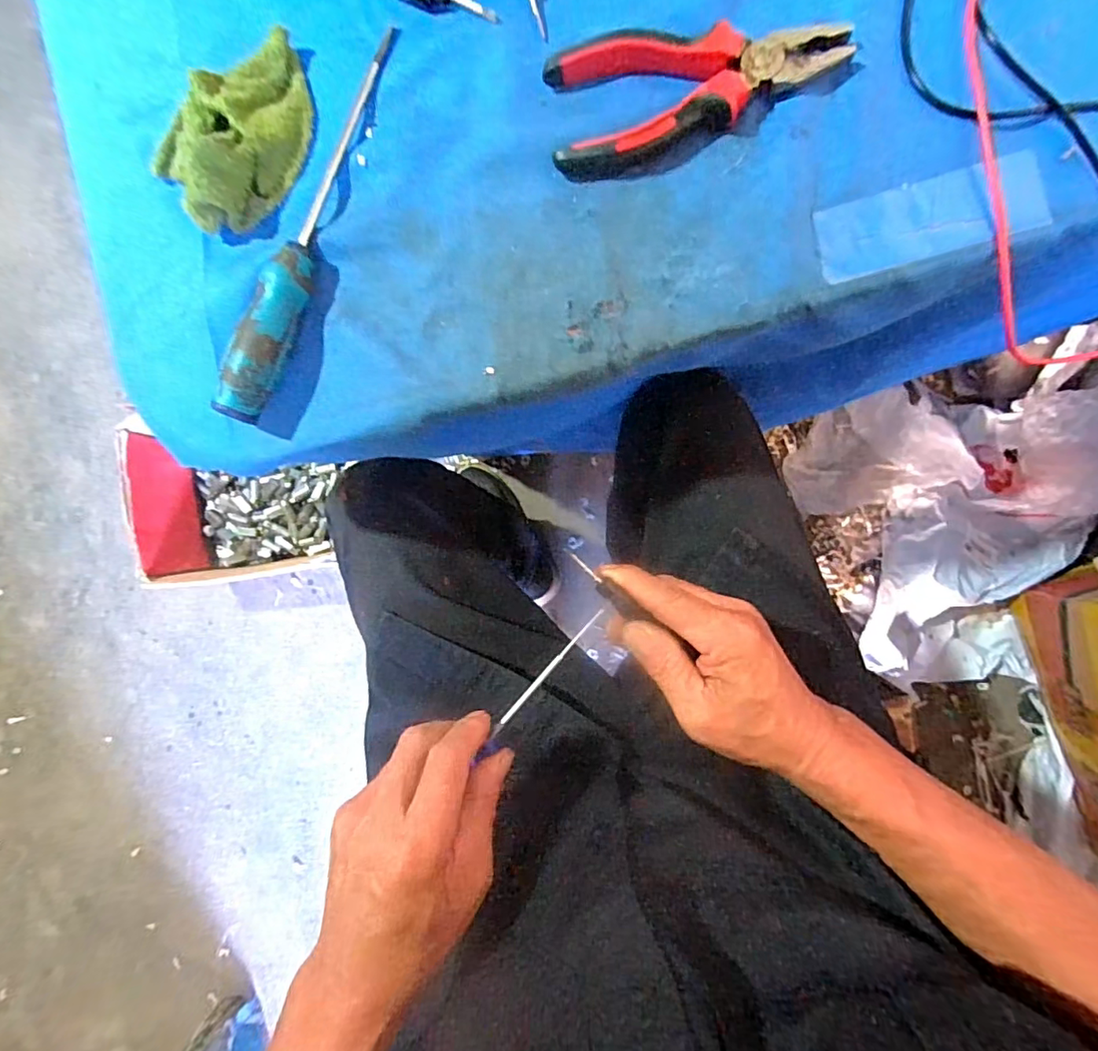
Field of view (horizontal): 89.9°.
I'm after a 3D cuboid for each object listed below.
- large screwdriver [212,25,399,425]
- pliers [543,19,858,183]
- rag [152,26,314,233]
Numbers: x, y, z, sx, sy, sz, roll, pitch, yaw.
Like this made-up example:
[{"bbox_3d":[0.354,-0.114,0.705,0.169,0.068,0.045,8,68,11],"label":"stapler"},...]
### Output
[{"bbox_3d":[-0.144,-0.177,0.322,0.027,0.028,0.241,18,91,8],"label":"large screwdriver"},{"bbox_3d":[0.079,-0.238,0.300,0.154,0.022,0.066,-7,88,7],"label":"pliers"},{"bbox_3d":[-0.188,-0.238,0.325,0.113,0.037,0.086,-38,84,5],"label":"rag"}]

